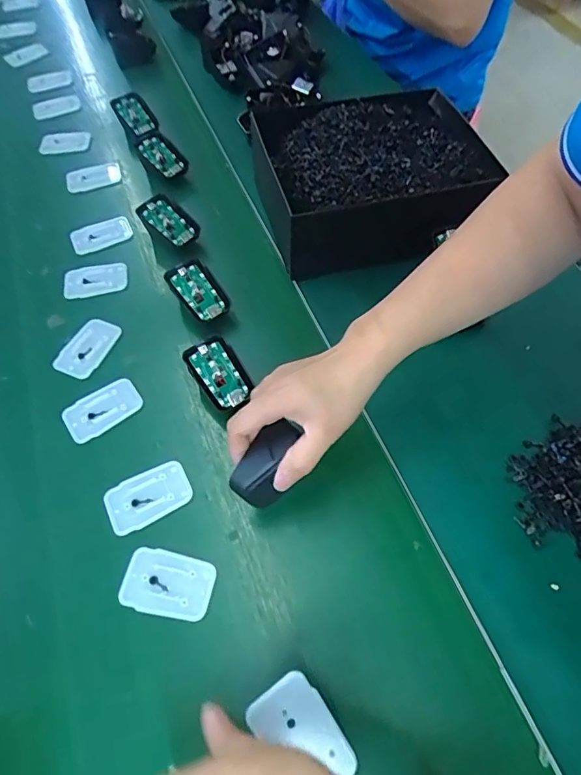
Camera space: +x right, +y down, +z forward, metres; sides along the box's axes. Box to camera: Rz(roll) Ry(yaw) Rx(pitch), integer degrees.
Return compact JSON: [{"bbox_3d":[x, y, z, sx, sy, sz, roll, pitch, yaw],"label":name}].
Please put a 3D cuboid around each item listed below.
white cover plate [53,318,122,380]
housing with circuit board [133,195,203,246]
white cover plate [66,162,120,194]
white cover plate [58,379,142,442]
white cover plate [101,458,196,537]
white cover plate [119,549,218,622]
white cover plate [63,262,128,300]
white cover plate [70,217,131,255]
[{"bbox_3d":[-0.209,-0.043,0.501,0.042,0.007,0.067,19,60,14],"label":"white cover plate"},{"bbox_3d":[-0.142,-0.194,0.571,0.069,0.016,0.041,42,72,-1],"label":"housing with circuit board"},{"bbox_3d":[-0.266,-0.285,0.656,0.071,0.006,0.047,-22,60,-10],"label":"white cover plate"},{"bbox_3d":[-0.179,0.021,0.463,0.070,0.004,0.044,-31,61,-16],"label":"white cover plate"},{"bbox_3d":[-0.122,0.093,0.417,0.070,0.006,0.044,-26,60,-14],"label":"white cover plate"},{"bbox_3d":[-0.095,0.152,0.379,0.069,0.005,0.045,11,59,9],"label":"white cover plate"},{"bbox_3d":[-0.222,-0.123,0.552,0.072,0.006,0.042,-12,58,-5],"label":"white cover plate"},{"bbox_3d":[-0.231,-0.187,0.591,0.070,0.006,0.043,-22,59,-12],"label":"white cover plate"}]

